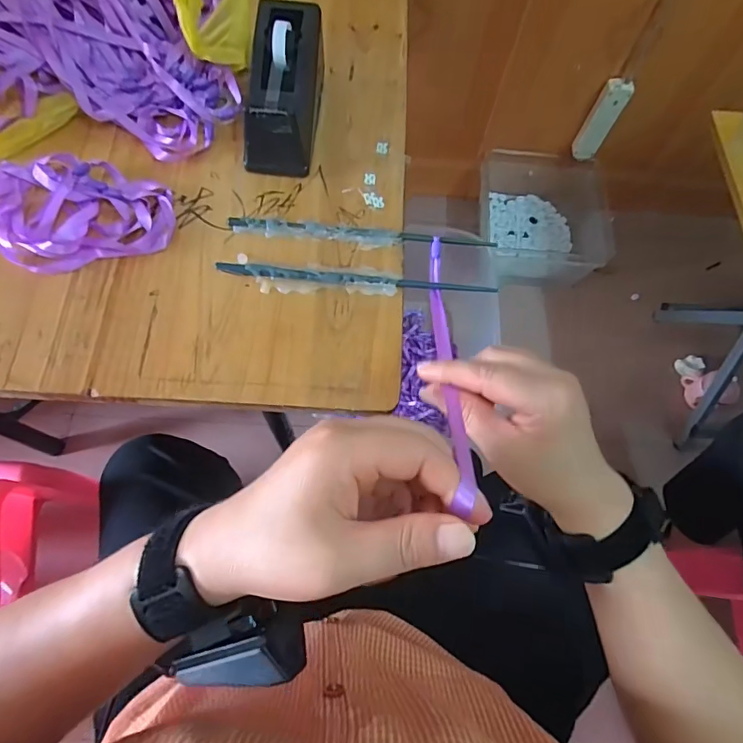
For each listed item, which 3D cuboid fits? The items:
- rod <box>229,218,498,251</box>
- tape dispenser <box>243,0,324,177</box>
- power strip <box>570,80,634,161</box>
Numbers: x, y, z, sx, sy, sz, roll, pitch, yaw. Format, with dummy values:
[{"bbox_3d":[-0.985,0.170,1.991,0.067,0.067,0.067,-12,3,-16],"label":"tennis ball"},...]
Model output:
[{"bbox_3d":[-0.007,-0.120,0.429,0.228,0.012,0.023,6,68,-1],"label":"rod"},{"bbox_3d":[-0.081,-0.260,0.447,0.058,0.072,0.152,5,68,-1],"label":"tape dispenser"},{"bbox_3d":[0.517,-0.562,1.097,0.058,0.181,0.035,32,70,10],"label":"power strip"}]

